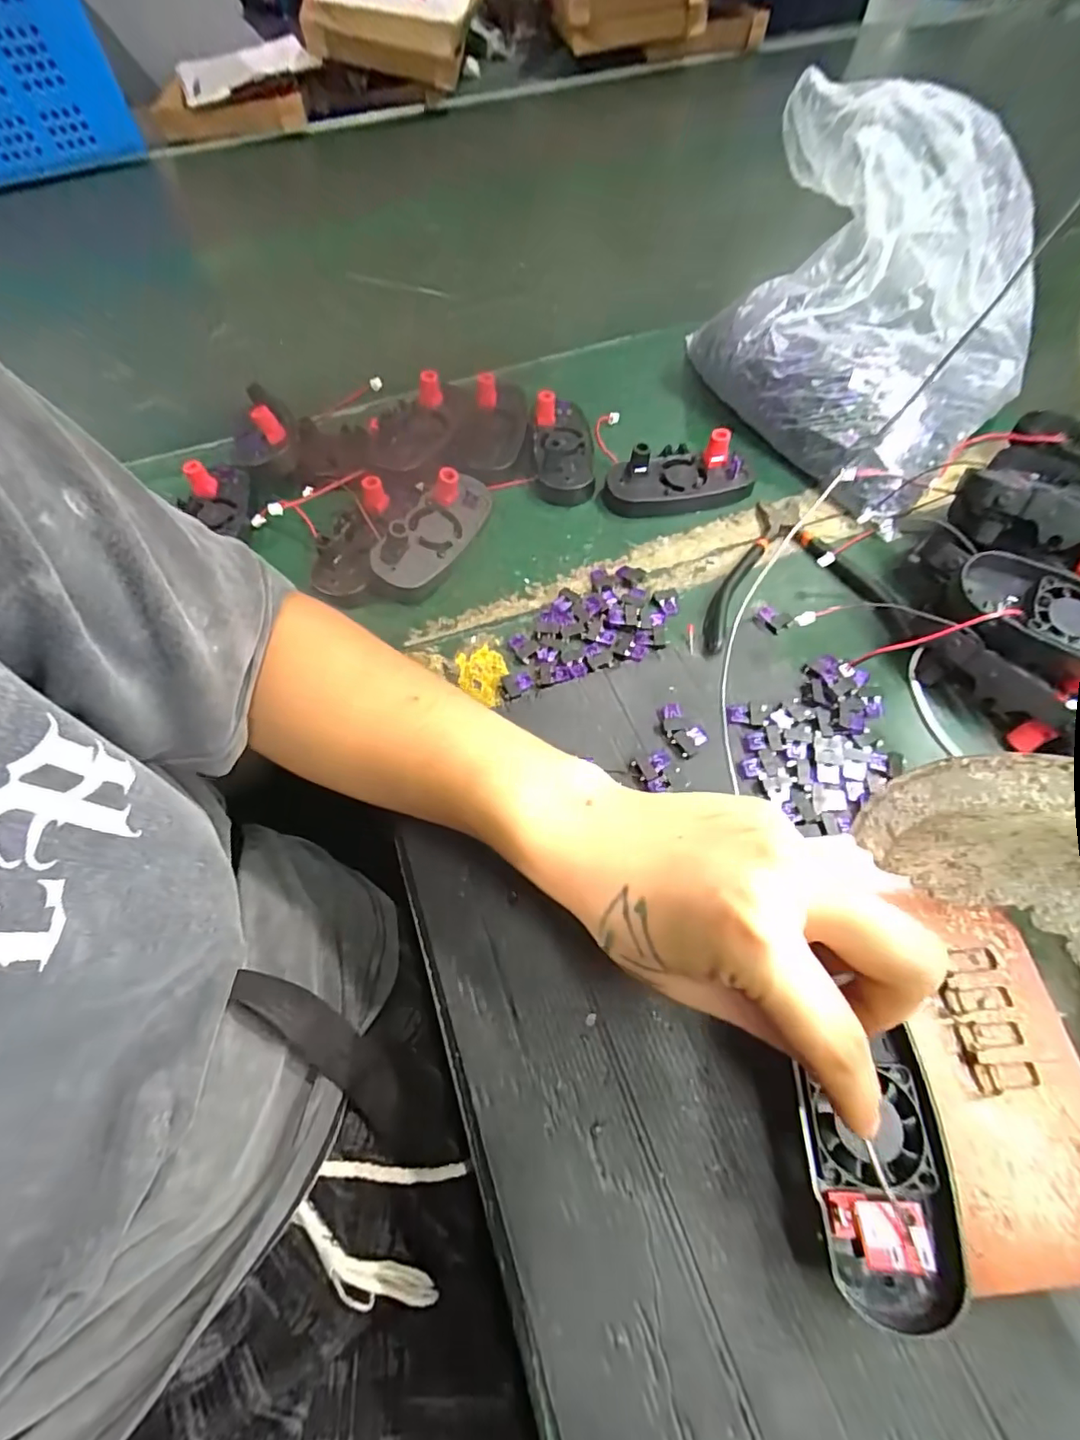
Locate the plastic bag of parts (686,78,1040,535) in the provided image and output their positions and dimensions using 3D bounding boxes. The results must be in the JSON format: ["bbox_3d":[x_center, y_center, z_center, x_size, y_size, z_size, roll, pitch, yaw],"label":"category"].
[{"bbox_3d":[0.228,-0.309,0.410,0.188,0.166,0.241,-41,66,-18],"label":"plastic bag of parts"}]

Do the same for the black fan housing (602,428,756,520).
[{"bbox_3d":[0.103,-0.187,0.424,0.111,0.034,0.049,-9,61,-2],"label":"black fan housing"}]

